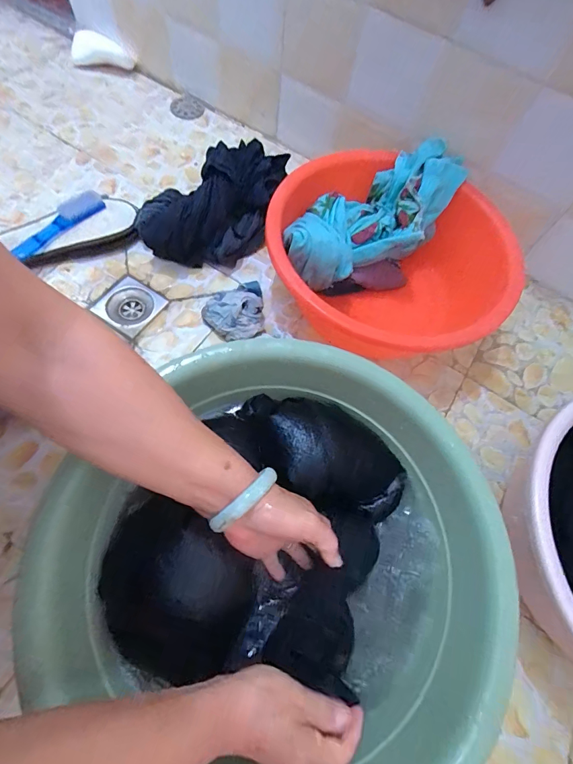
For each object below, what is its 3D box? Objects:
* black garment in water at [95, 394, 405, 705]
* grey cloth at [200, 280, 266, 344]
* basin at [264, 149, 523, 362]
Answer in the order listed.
[{"bbox_3d":[-0.030,0.157,0.419,0.276,0.078,0.312,19,63,6],"label":"black garment in water"},{"bbox_3d":[-0.078,-0.127,0.656,0.115,0.045,0.104,-40,75,-20],"label":"grey cloth"},{"bbox_3d":[0.175,-0.201,0.674,0.402,0.174,0.391,2,62,-3],"label":"basin"}]

